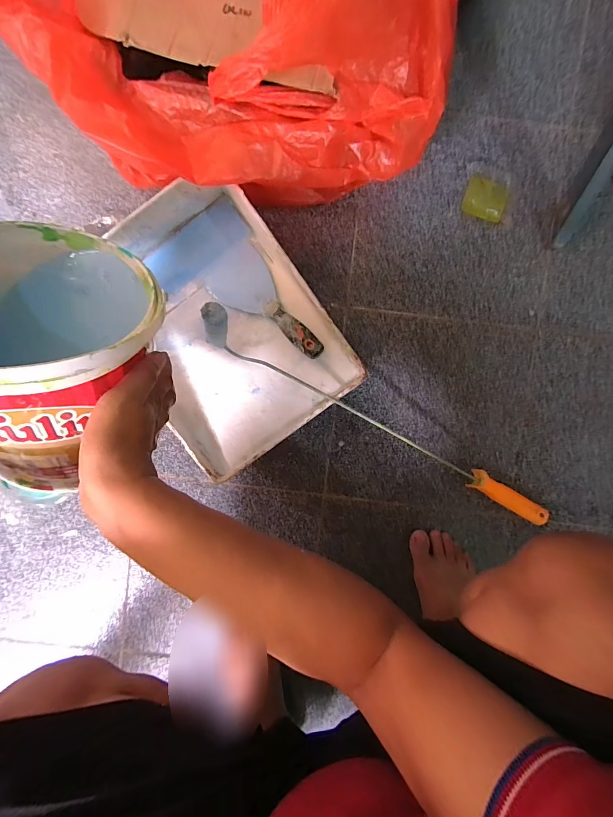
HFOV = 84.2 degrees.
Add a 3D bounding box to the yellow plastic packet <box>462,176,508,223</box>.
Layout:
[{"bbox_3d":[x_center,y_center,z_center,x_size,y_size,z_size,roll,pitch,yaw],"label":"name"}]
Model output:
[{"bbox_3d":[0.276,-0.321,0.522,0.063,0.004,0.052,16,94,-1],"label":"yellow plastic packet"}]

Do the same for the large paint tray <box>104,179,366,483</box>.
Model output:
[{"bbox_3d":[-0.124,-0.112,0.500,0.275,0.074,0.355,-36,93,2],"label":"large paint tray"}]

